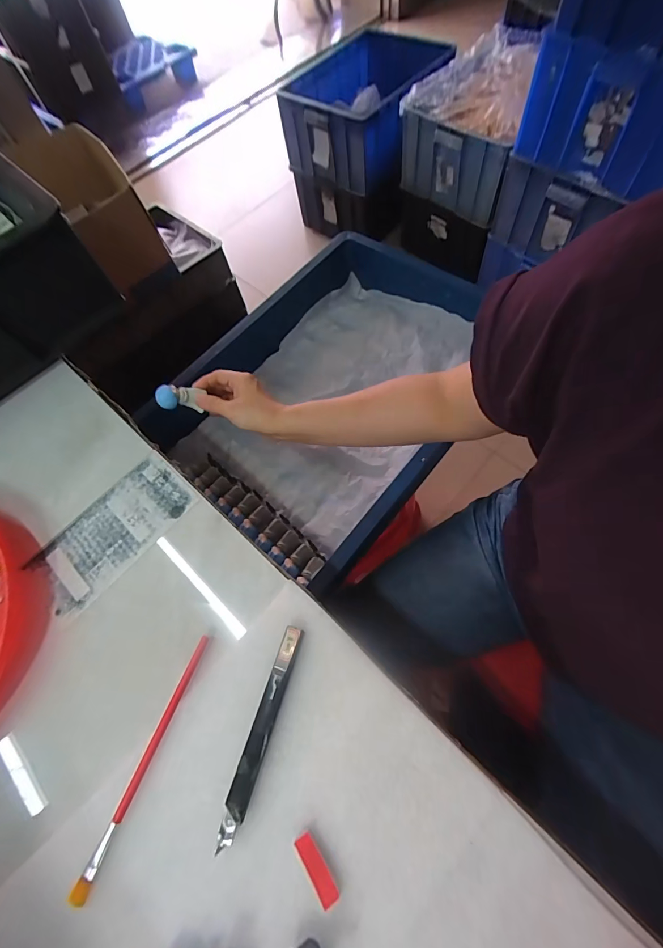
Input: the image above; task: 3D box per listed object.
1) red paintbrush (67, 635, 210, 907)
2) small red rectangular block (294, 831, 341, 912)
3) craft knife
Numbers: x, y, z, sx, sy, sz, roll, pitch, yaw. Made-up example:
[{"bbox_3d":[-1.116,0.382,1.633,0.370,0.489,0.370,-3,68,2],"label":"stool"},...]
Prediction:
[{"bbox_3d":[-0.132,0.202,0.265,0.009,0.005,0.165,18,70,14],"label":"red paintbrush"},{"bbox_3d":[-0.009,0.245,0.229,0.012,0.005,0.036,-34,67,-9],"label":"small red rectangular block"},{"bbox_3d":[-0.049,0.179,0.261,0.014,0.009,0.134,15,69,12],"label":"craft knife"}]

